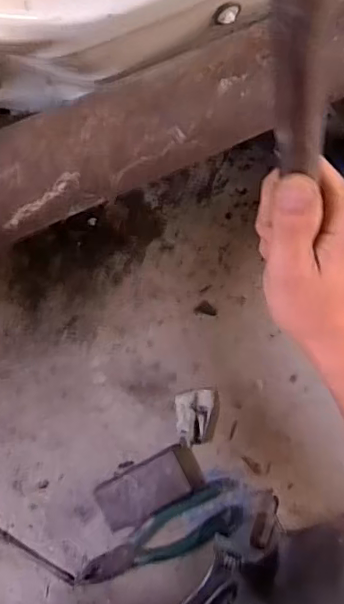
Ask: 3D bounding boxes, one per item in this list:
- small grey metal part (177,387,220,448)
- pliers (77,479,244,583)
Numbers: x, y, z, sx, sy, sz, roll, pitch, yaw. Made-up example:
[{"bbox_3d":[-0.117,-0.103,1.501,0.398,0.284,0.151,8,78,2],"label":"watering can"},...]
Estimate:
[{"bbox_3d":[0.032,0.140,0.693,0.052,0.018,0.065,-4,84,3],"label":"small grey metal part"},{"bbox_3d":[-0.017,0.276,0.674,0.208,0.026,0.058,-22,83,1],"label":"pliers"}]

